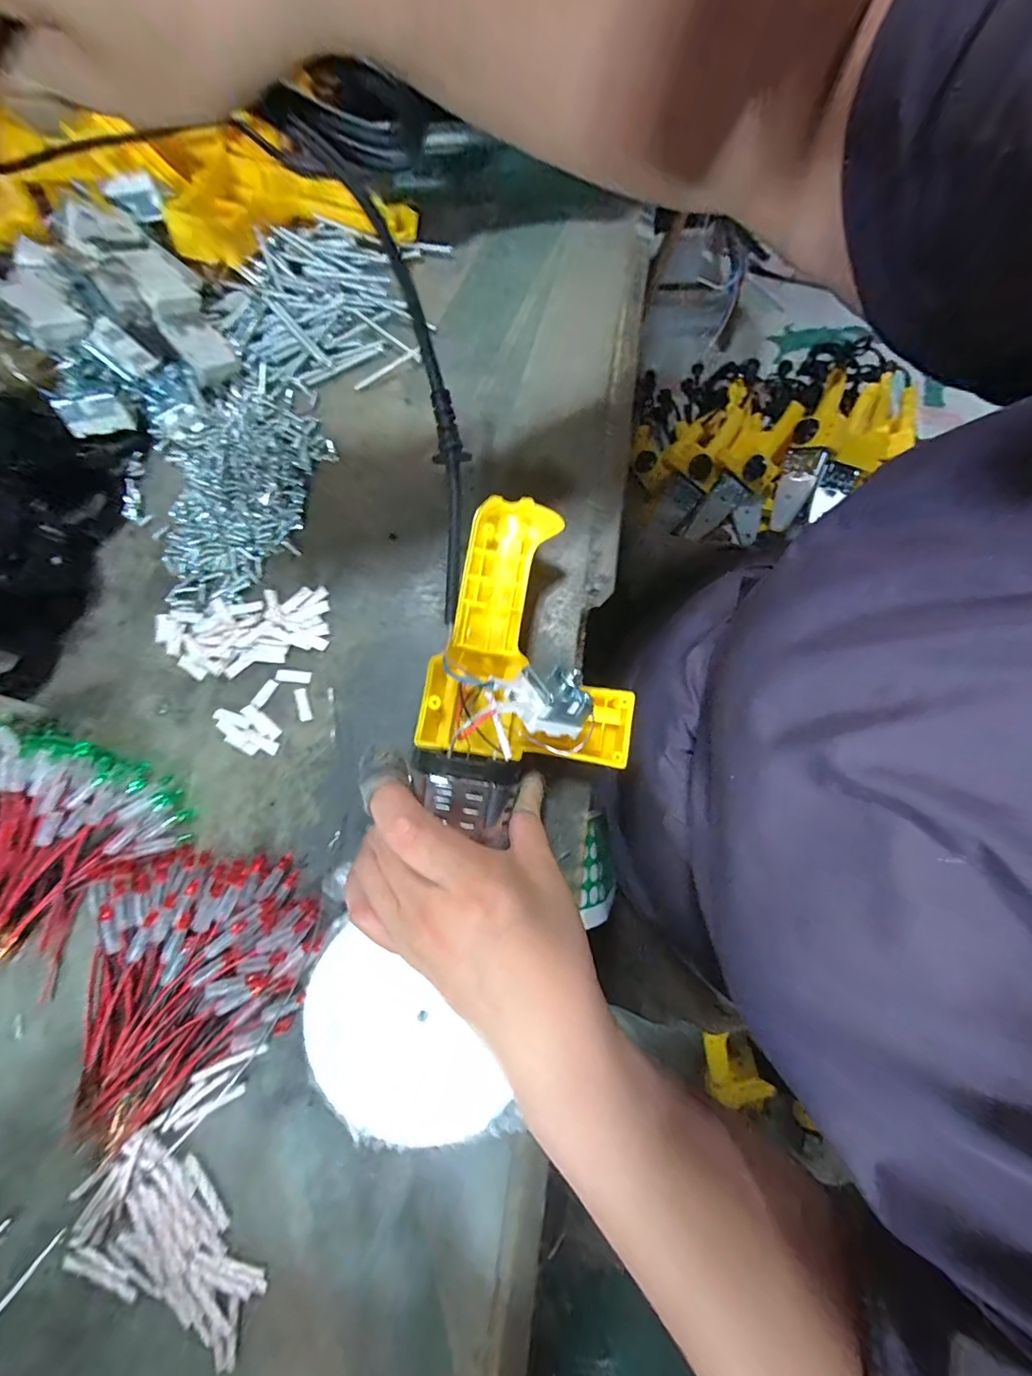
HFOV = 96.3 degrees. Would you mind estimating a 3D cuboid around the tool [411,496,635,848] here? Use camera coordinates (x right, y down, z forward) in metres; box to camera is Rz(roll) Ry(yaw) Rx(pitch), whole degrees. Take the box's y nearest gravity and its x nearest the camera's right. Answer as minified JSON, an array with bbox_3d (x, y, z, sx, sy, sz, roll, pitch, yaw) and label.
[{"bbox_3d":[0.011,-0.016,0.253,0.114,0.062,0.185,9,79,2],"label":"tool"}]

